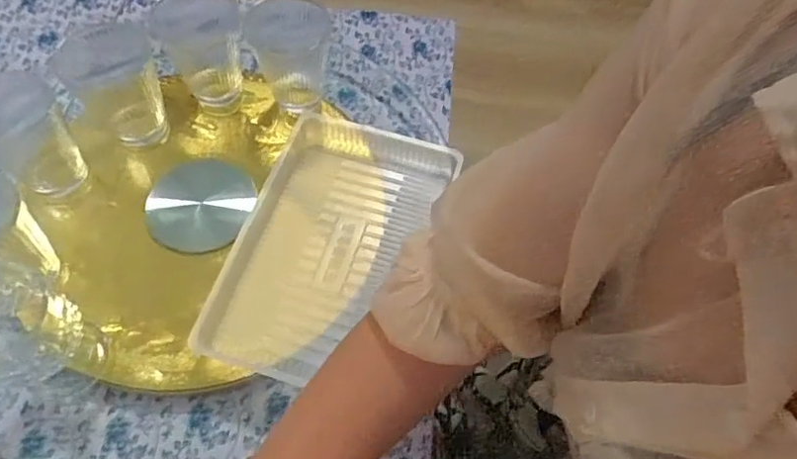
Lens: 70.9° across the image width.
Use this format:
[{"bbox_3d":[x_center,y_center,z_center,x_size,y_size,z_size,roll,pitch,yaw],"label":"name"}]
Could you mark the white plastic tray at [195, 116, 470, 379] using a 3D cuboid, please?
[{"bbox_3d":[-0.058,0.006,0.469,0.139,0.027,0.242,19,60,7],"label":"white plastic tray"}]

